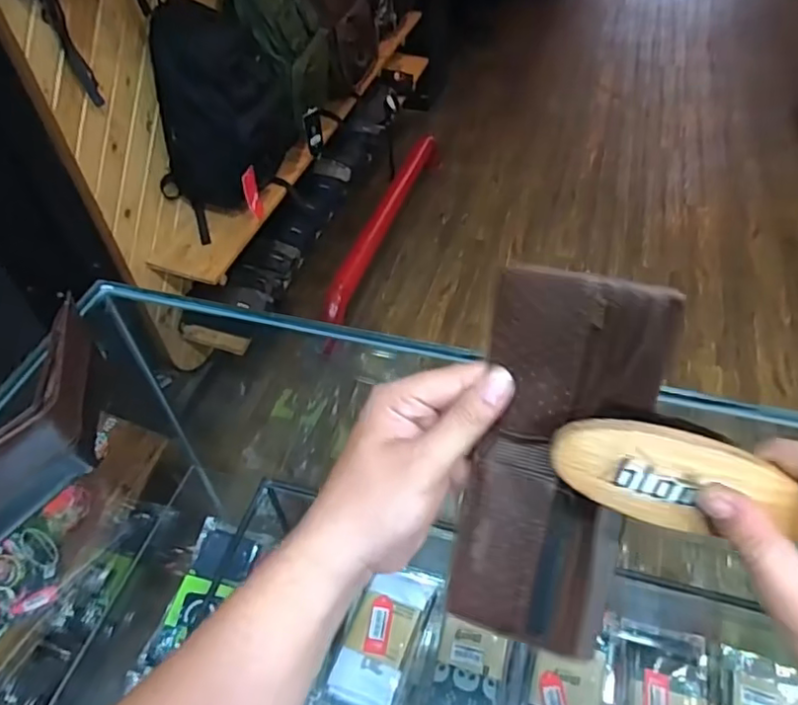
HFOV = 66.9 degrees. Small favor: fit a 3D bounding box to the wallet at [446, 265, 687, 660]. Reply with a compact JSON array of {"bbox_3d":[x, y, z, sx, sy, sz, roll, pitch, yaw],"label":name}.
[{"bbox_3d":[0.084,0.061,0.332,0.087,0.206,0.034,12,16,13],"label":"wallet"}]

